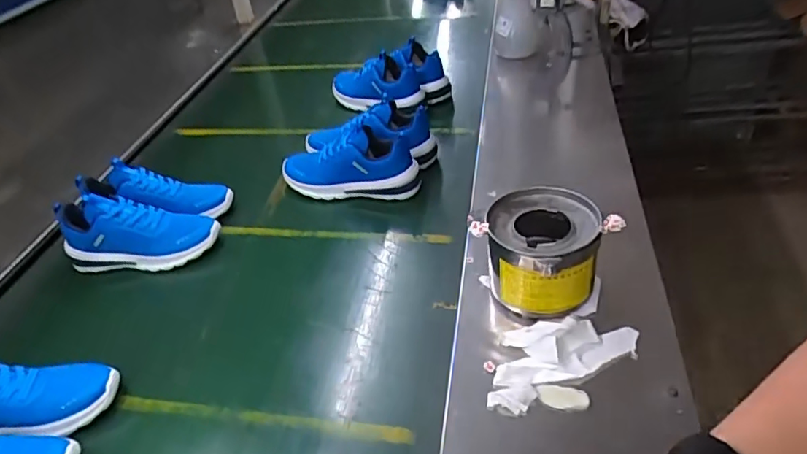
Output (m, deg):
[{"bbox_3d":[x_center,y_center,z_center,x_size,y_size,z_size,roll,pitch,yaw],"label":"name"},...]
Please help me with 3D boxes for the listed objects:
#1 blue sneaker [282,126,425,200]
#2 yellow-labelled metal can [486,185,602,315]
[{"bbox_3d":[-0.101,-0.118,1.006,0.262,0.133,0.084,3,40,14],"label":"blue sneaker"},{"bbox_3d":[0.179,0.034,0.724,0.140,0.110,0.153,2,41,13],"label":"yellow-labelled metal can"}]

